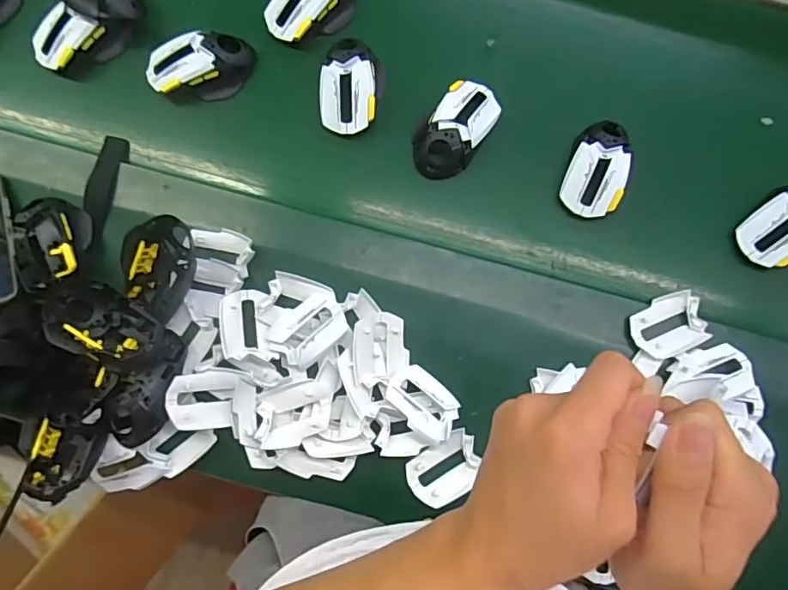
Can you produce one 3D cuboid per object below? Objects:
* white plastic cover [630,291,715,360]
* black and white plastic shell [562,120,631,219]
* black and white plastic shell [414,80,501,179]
[{"bbox_3d":[0.298,0.034,0.579,0.079,0.016,0.059,-23,84,-4],"label":"white plastic cover"},{"bbox_3d":[0.228,-0.143,0.594,0.061,0.032,0.110,16,83,1],"label":"black and white plastic shell"},{"bbox_3d":[0.071,-0.187,0.594,0.062,0.033,0.117,36,83,4],"label":"black and white plastic shell"}]

